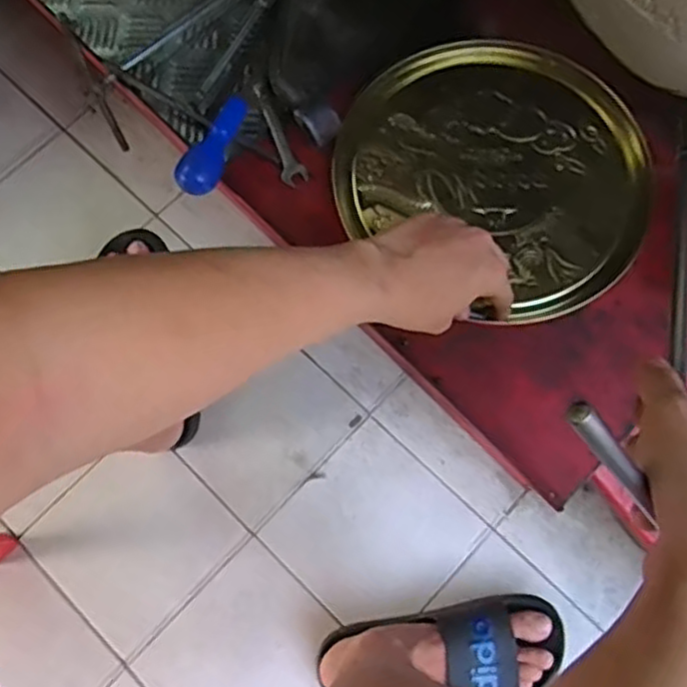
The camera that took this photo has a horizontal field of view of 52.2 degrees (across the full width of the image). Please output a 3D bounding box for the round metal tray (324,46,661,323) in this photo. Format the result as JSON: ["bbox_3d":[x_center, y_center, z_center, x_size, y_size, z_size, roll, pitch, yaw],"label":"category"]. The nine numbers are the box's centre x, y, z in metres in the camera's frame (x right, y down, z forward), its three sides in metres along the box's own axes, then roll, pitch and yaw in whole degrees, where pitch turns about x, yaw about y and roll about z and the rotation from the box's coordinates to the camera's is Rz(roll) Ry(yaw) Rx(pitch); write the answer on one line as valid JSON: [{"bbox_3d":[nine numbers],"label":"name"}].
[{"bbox_3d":[0.134,-0.153,0.597,0.257,0.010,0.241,0,72,1],"label":"round metal tray"}]

